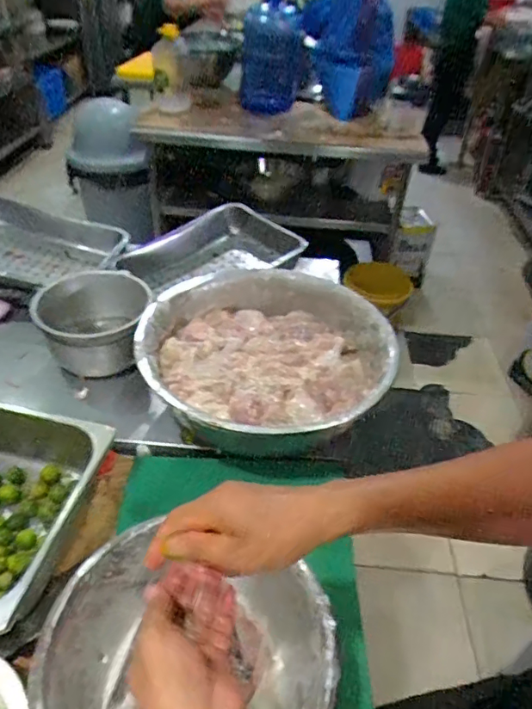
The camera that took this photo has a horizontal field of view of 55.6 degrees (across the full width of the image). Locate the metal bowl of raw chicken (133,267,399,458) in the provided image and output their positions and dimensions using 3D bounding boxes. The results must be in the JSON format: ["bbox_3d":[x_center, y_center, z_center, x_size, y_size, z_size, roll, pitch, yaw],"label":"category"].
[{"bbox_3d":[0.007,0.010,0.811,0.363,0.114,0.380,2,40,-2],"label":"metal bowl of raw chicken"}]

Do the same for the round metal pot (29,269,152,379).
[{"bbox_3d":[-0.302,-0.051,0.883,0.183,0.112,0.183,3,40,-1],"label":"round metal pot"}]

